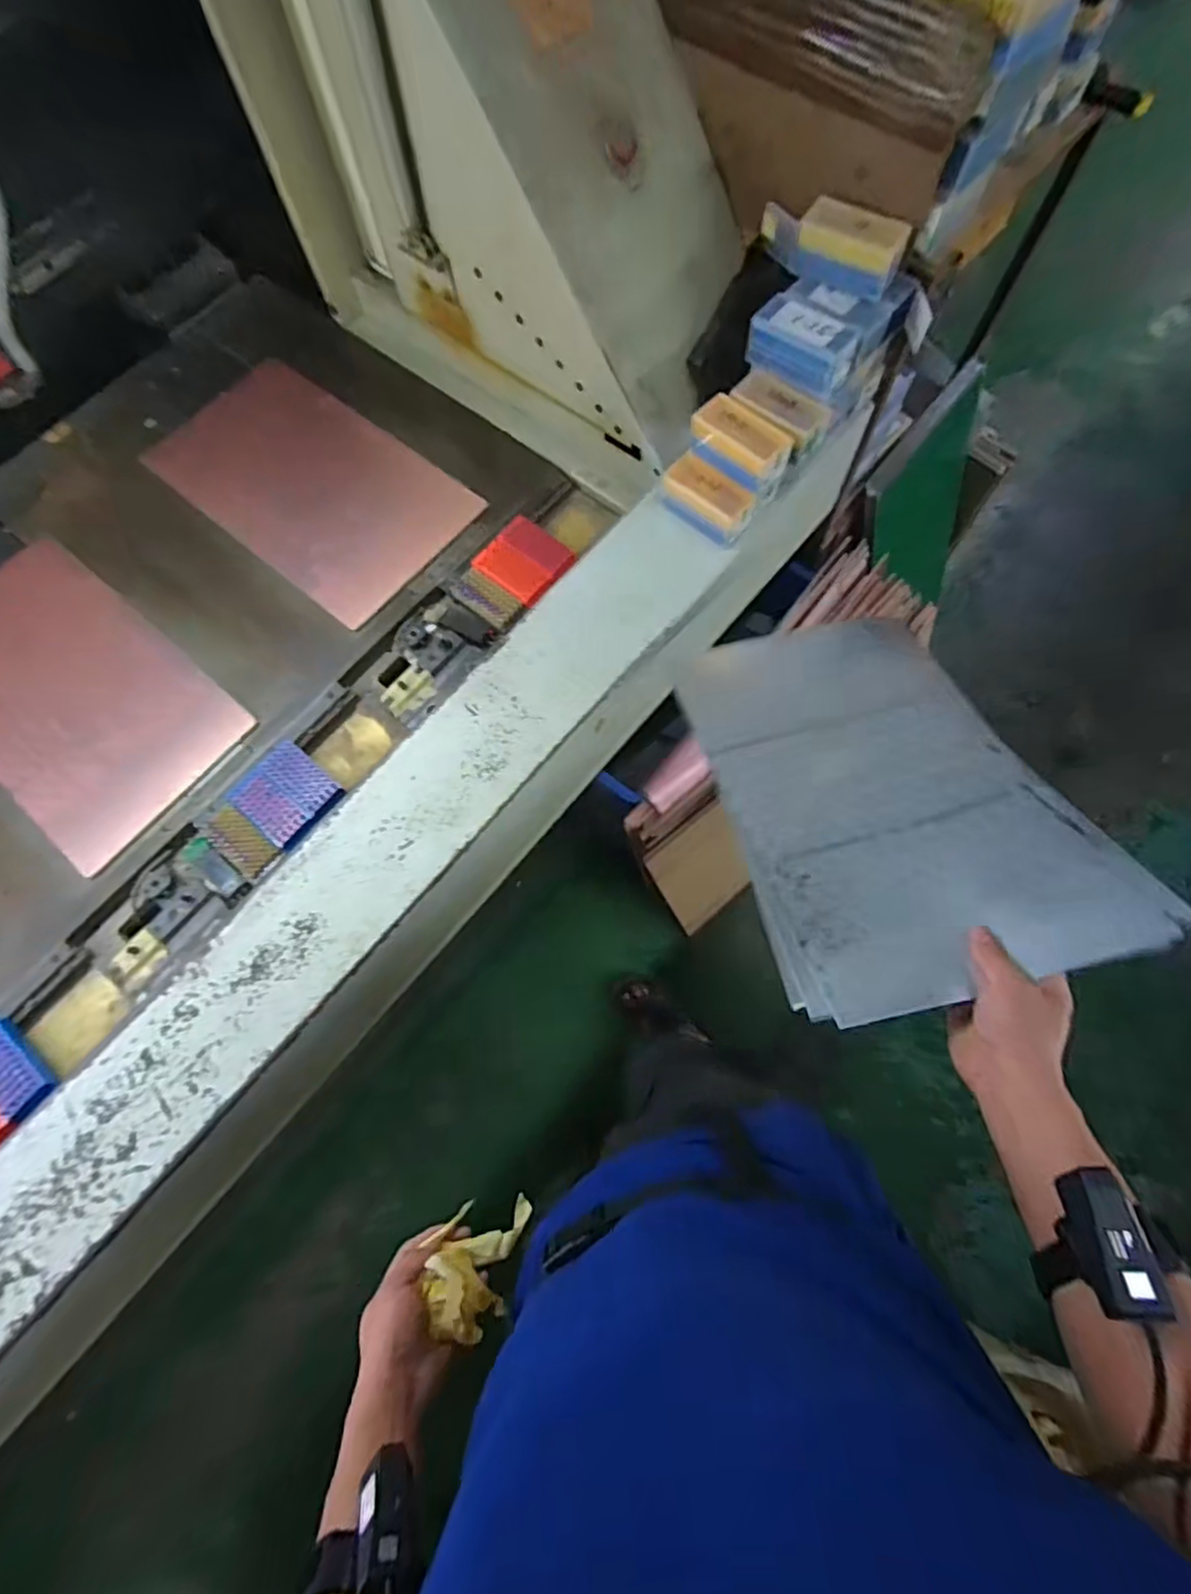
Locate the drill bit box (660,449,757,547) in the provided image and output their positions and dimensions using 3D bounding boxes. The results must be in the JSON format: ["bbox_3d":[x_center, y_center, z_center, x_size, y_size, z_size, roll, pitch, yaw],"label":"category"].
[{"bbox_3d":[0.149,-0.412,0.890,0.065,0.047,0.141,-40,75,-11],"label":"drill bit box"}]

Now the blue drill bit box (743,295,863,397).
[{"bbox_3d":[0.261,-0.572,0.821,0.135,0.056,0.078,43,78,14],"label":"blue drill bit box"}]

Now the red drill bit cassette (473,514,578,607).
[{"bbox_3d":[-0.104,-0.347,0.956,0.119,0.021,0.111,36,77,13],"label":"red drill bit cassette"}]

